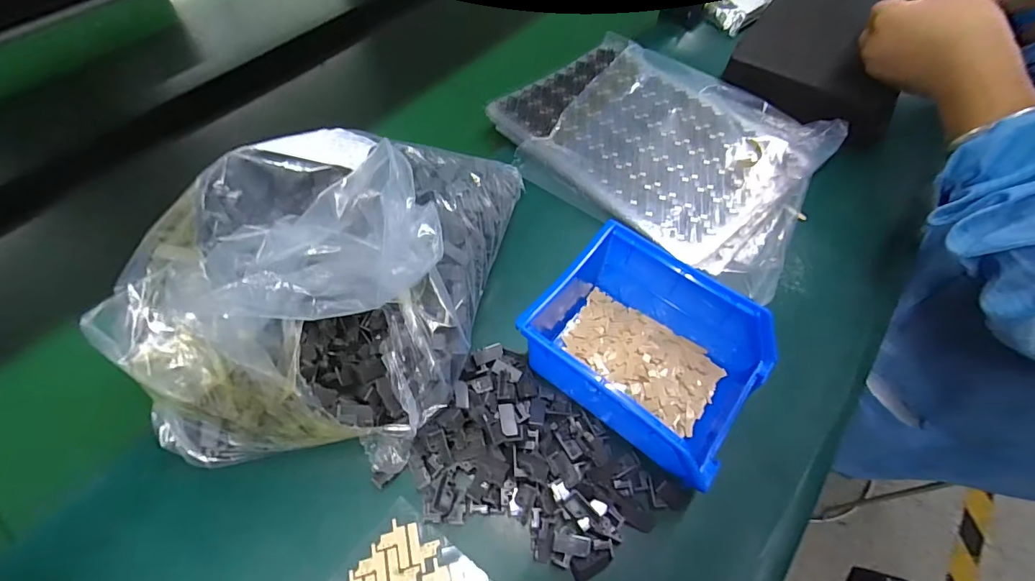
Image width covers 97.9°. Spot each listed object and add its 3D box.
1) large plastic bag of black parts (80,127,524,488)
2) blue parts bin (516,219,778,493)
[{"bbox_3d":[-0.110,-0.026,0.288,0.178,0.132,0.259,10,58,6],"label":"large plastic bag of black parts"},{"bbox_3d":[0.086,0.037,0.298,0.144,0.070,0.121,40,66,22],"label":"blue parts bin"}]

